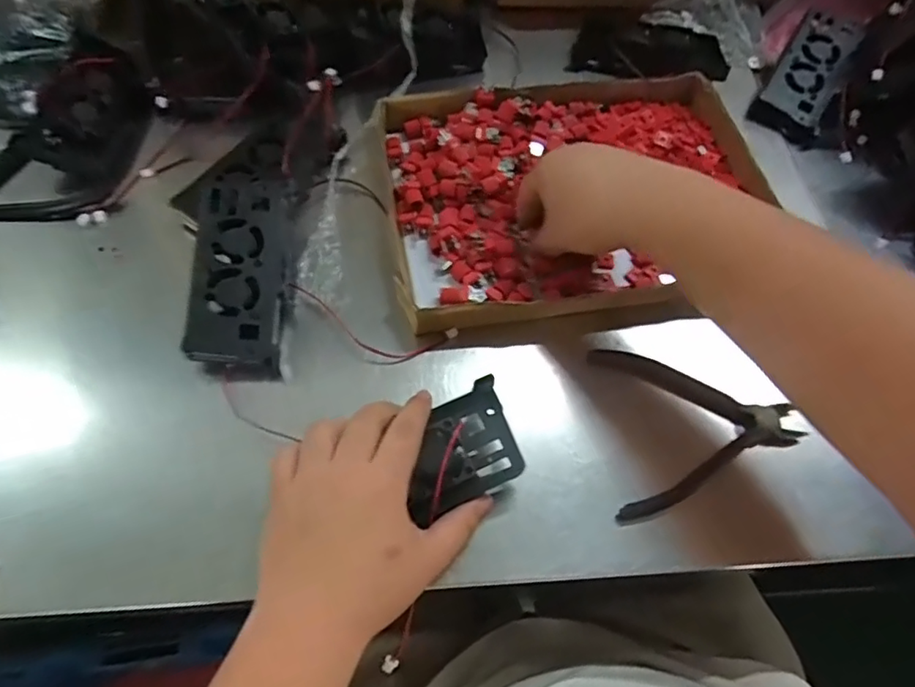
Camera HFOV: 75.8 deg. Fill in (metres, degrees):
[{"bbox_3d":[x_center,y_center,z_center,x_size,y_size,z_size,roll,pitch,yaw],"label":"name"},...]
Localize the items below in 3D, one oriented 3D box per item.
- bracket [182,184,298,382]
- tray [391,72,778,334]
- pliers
[{"bbox_3d":[-0.157,-0.055,0.437,0.068,0.037,0.169,-1,74,-3],"label":"bracket"},{"bbox_3d":[0.097,-0.136,0.500,0.310,0.034,0.244,-6,61,-6],"label":"tray"},{"bbox_3d":[0.150,0.046,0.423,0.144,0.024,0.119,-21,64,-13],"label":"pliers"}]

